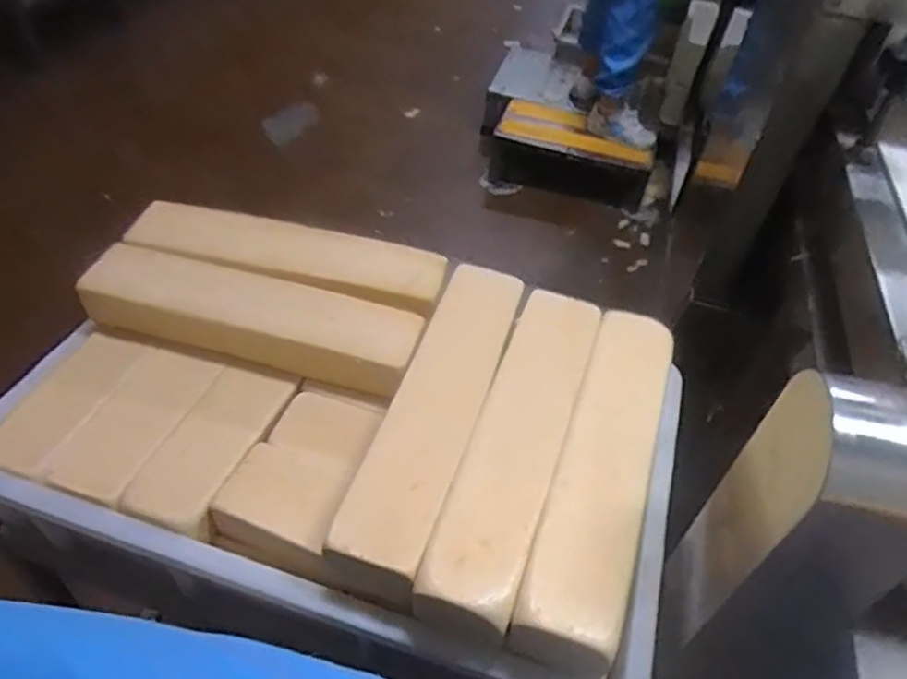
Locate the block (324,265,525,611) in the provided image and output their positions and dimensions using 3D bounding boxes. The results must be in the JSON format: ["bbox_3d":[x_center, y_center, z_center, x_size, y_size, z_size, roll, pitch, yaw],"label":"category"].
[{"bbox_3d":[-0.015,0.073,0.647,0.079,0.080,0.361,16,46,10],"label":"block"}]

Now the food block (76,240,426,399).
[{"bbox_3d":[-0.218,-0.025,0.716,0.368,0.063,0.102,12,46,6],"label":"food block"}]

